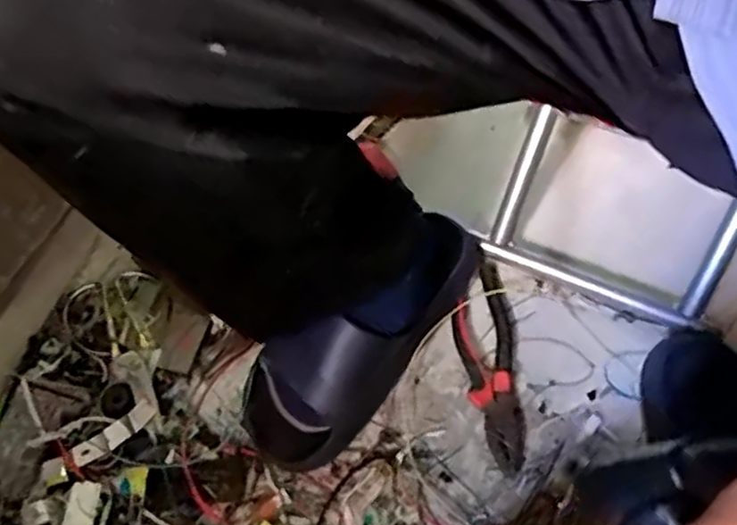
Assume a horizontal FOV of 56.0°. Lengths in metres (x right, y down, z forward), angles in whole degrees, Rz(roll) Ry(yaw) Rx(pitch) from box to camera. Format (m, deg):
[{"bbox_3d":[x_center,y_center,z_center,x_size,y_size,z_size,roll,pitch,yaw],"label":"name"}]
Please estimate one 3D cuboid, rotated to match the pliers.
[{"bbox_3d":[0.112,0.085,0.638,0.054,0.024,0.203,-5,62,-2],"label":"pliers"}]

